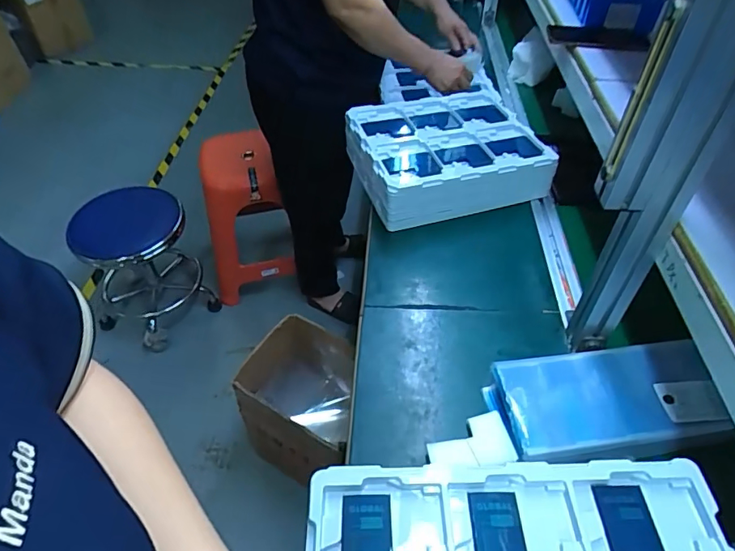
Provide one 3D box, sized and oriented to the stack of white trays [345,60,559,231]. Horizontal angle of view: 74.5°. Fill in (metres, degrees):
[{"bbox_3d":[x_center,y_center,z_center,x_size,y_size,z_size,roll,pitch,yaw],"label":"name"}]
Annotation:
[{"bbox_3d":[0.144,-0.235,0.928,0.318,0.078,0.277,-11,48,-11],"label":"stack of white trays"}]

